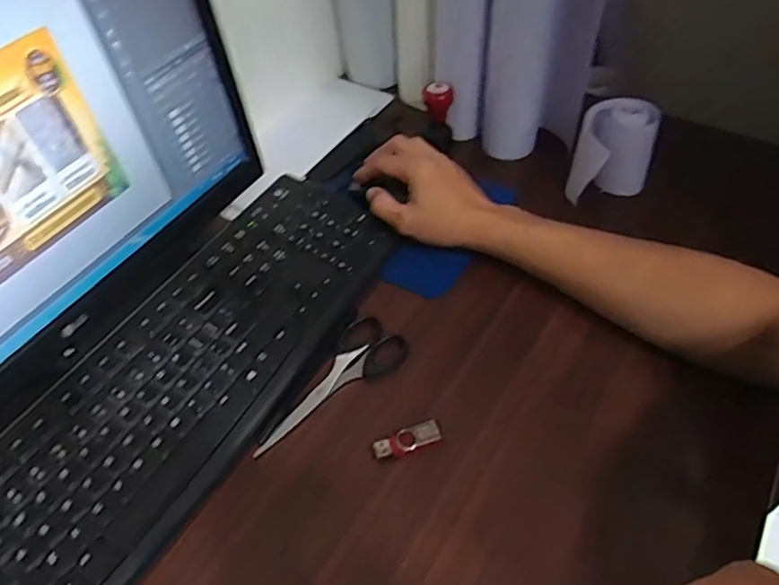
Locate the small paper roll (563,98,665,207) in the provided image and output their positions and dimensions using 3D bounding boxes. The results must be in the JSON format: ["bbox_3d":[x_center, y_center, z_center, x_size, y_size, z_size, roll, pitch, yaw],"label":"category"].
[{"bbox_3d":[0.227,-0.140,0.613,0.073,0.091,0.064,19,53,18],"label":"small paper roll"}]

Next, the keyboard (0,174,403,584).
[{"bbox_3d":[-0.162,0.061,0.501,0.152,0.034,0.430,23,54,21],"label":"keyboard"}]

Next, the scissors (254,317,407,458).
[{"bbox_3d":[-0.052,0.077,0.500,0.060,0.007,0.150,36,60,29],"label":"scissors"}]

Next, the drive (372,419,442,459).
[{"bbox_3d":[0.014,0.112,0.459,0.051,0.008,0.017,-18,51,-12],"label":"drive"}]

